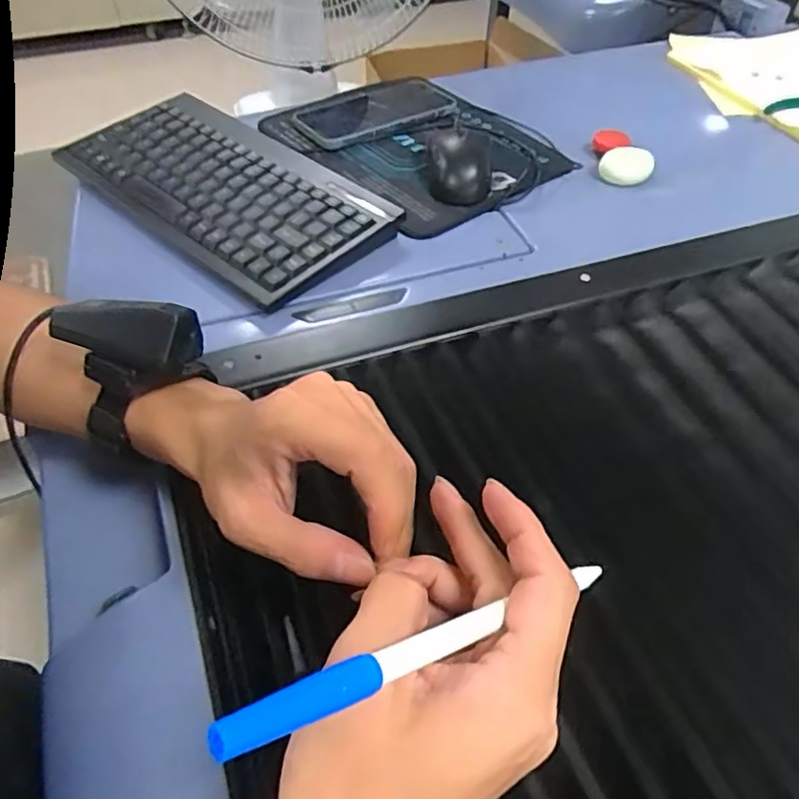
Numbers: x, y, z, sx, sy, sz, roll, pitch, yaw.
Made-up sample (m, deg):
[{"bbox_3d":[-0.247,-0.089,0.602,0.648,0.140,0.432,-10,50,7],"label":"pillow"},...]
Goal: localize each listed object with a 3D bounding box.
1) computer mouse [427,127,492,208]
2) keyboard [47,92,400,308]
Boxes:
[{"bbox_3d":[0.056,-0.218,0.566,0.060,0.034,0.101,4,50,2],"label":"computer mouse"},{"bbox_3d":[-0.149,-0.176,0.529,0.278,0.031,0.143,35,57,25],"label":"keyboard"}]

